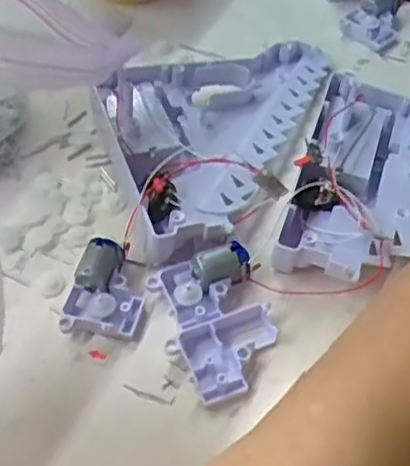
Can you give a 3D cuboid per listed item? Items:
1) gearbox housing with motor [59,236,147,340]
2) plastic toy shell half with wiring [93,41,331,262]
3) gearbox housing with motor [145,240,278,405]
[{"bbox_3d":[-0.048,0.026,0.325,0.035,0.020,0.047,6,51,1],"label":"gearbox housing with motor"},{"bbox_3d":[-0.004,-0.070,0.390,0.108,0.028,0.194,22,53,13],"label":"plastic toy shell half with wiring"},{"bbox_3d":[0.005,0.041,0.313,0.049,0.021,0.068,-12,53,-13],"label":"gearbox housing with motor"}]

